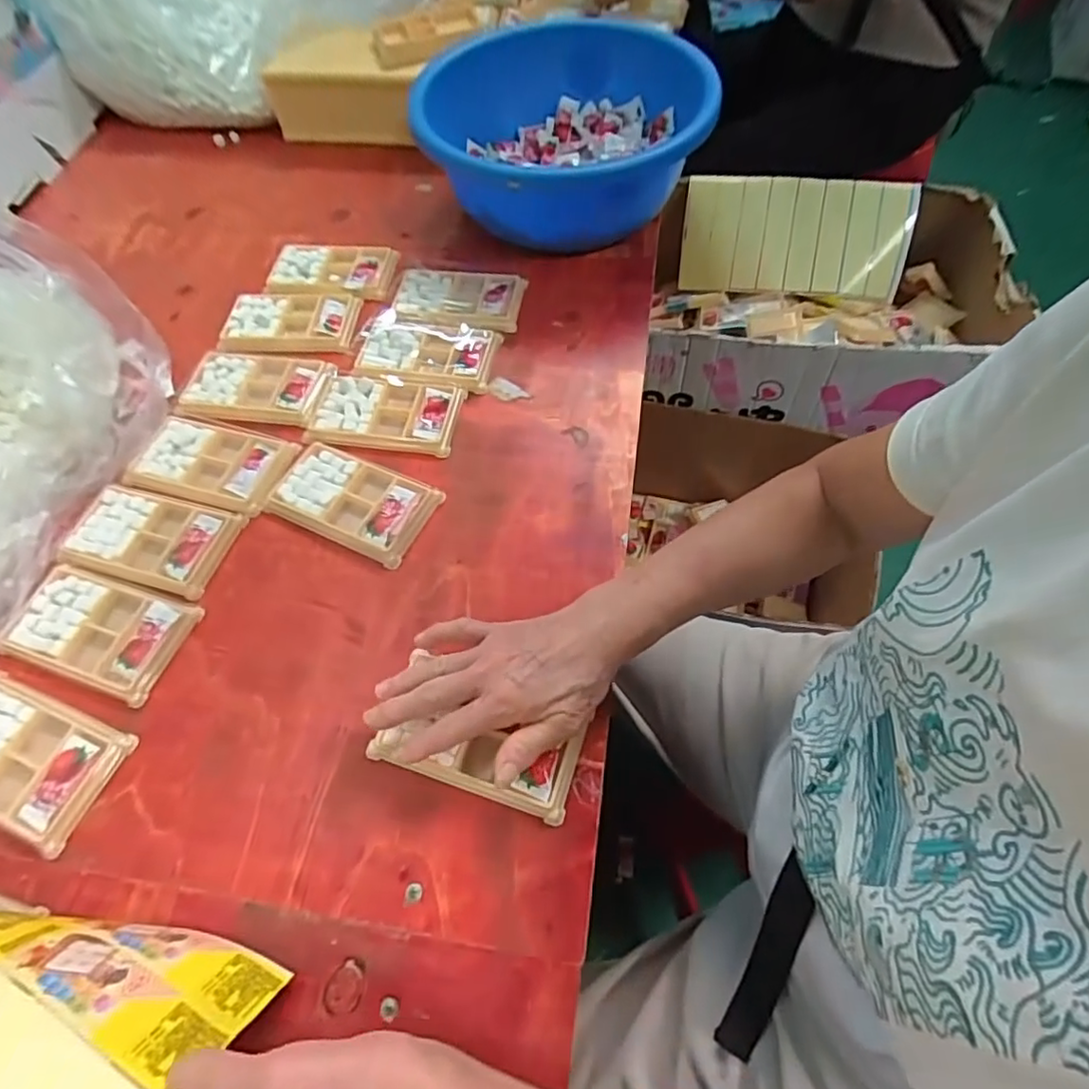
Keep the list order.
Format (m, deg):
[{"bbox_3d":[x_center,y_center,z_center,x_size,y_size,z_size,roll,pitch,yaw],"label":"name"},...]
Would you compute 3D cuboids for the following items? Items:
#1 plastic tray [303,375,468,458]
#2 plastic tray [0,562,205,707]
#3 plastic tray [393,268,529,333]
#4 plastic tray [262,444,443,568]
[{"bbox_3d":[-0.146,-0.123,0.565,0.134,0.010,0.078,5,60,6],"label":"plastic tray"},{"bbox_3d":[-0.341,0.063,0.468,0.133,0.013,0.078,16,62,12],"label":"plastic tray"},{"bbox_3d":[-0.090,-0.260,0.643,0.132,0.016,0.079,7,60,7],"label":"plastic tray"},{"bbox_3d":[-0.163,-0.039,0.519,0.135,0.012,0.077,21,63,14],"label":"plastic tray"}]

